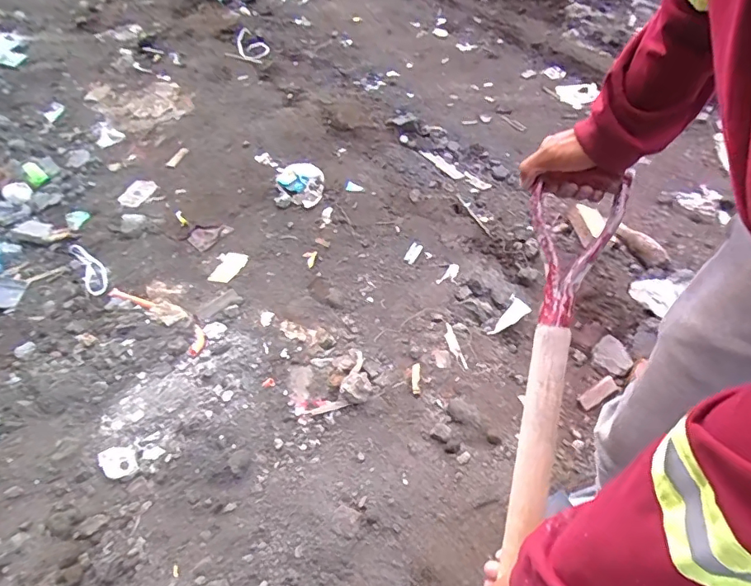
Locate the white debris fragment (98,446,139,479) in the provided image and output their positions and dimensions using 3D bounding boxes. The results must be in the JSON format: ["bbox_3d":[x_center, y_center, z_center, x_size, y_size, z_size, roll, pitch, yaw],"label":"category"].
[{"bbox_3d":[-0.544,0.355,1.030,0.067,0.009,0.072,-19,60,-26],"label":"white debris fragment"}]

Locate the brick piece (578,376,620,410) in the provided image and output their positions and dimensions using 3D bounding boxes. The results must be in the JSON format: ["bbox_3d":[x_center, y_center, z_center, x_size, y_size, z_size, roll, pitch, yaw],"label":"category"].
[{"bbox_3d":[0.496,0.222,1.084,0.097,0.015,0.033,-27,52,-18],"label":"brick piece"}]

